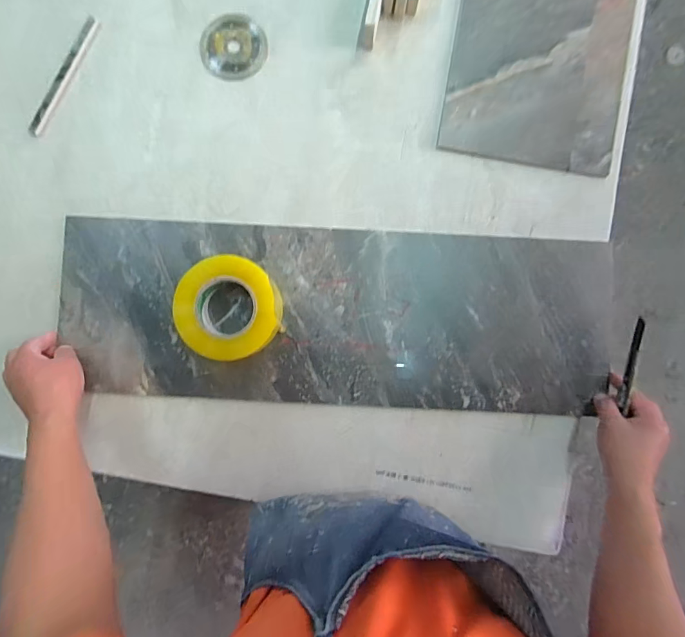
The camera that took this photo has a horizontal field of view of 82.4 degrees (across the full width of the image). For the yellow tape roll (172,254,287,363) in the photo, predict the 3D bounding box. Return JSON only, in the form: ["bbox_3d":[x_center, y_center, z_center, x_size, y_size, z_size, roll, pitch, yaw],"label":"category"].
[{"bbox_3d":[-0.155,-0.013,0.538,0.129,0.057,0.135,0,89,1],"label":"yellow tape roll"}]

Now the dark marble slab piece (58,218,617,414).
[{"bbox_3d":[-0.005,-0.002,0.566,0.781,0.013,0.252,3,89,0],"label":"dark marble slab piece"}]

